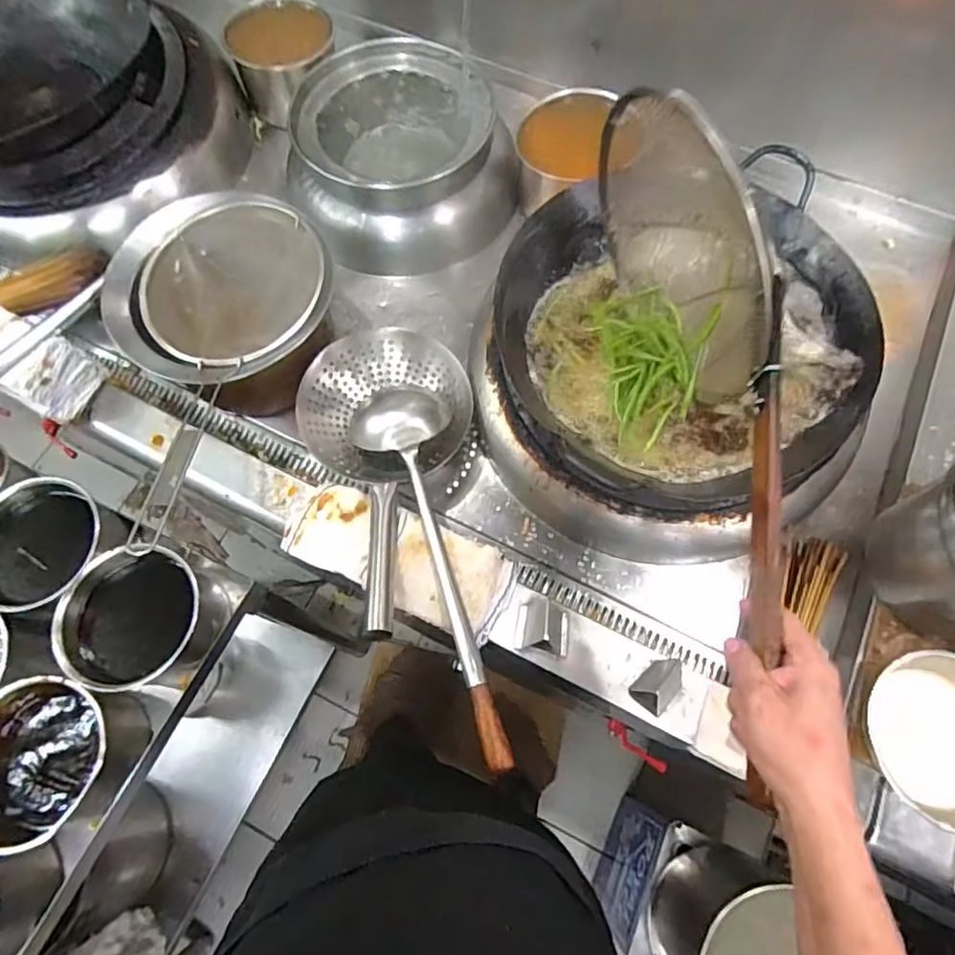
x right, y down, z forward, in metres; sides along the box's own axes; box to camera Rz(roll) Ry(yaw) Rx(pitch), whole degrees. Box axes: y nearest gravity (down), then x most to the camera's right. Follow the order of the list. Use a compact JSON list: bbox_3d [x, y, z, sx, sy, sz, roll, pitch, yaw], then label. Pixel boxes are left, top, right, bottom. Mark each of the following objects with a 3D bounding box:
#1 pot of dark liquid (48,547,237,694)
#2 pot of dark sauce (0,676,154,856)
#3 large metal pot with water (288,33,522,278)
[{"bbox_3d":[-0.374,0.166,0.661,0.148,0.119,0.135,0,68,0],"label":"pot of dark liquid"},{"bbox_3d":[-0.447,0.304,0.632,0.138,0.135,0.149,0,68,0],"label":"pot of dark sauce"},{"bbox_3d":[-0.131,-0.532,0.978,0.347,0.205,0.311,-14,69,-6],"label":"large metal pot with water"}]

